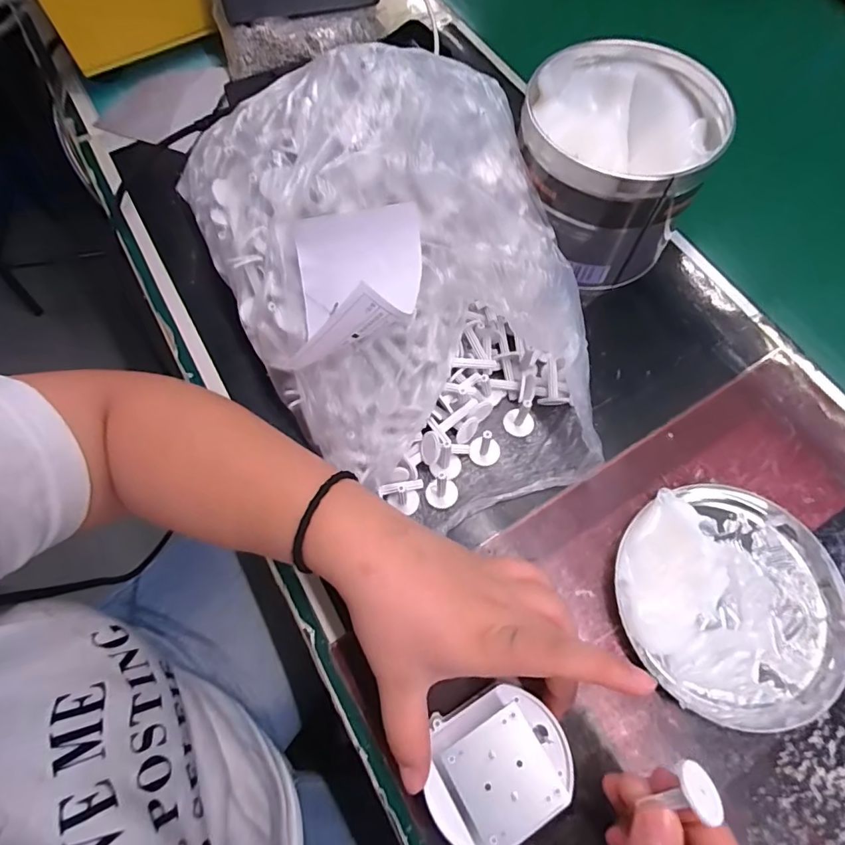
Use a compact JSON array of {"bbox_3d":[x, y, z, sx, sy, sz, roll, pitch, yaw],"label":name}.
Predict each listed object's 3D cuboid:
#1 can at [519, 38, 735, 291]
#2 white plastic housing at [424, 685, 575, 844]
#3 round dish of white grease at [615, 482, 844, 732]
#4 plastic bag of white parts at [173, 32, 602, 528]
[{"bbox_3d":[0.128,-0.177,0.350,0.120,0.099,0.118,1,67,-2],"label":"can"},{"bbox_3d":[0.036,0.163,0.229,0.069,0.022,0.061,-18,69,-9],"label":"white plastic housing"},{"bbox_3d":[0.176,0.098,0.279,0.126,0.021,0.127,1,67,-2],"label":"round dish of white grease"},{"bbox_3d":[-0.012,-0.088,0.304,0.210,0.112,0.290,-21,70,-10],"label":"plastic bag of white parts"}]

